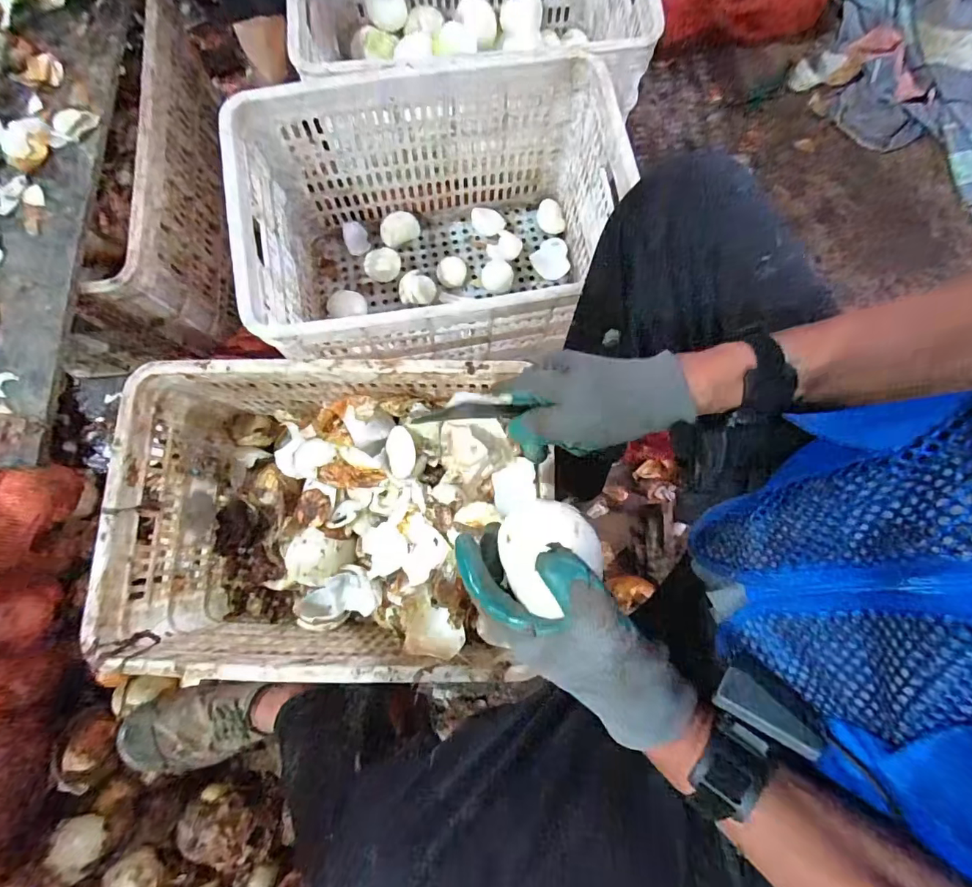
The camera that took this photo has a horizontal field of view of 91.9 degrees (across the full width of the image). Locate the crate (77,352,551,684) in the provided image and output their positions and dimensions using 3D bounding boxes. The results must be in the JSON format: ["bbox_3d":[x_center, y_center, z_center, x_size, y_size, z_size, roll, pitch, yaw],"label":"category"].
[{"bbox_3d":[-0.181,0.099,0.642,0.511,0.219,0.359,0,79,1],"label":"crate"}]

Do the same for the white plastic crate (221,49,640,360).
[{"bbox_3d":[-0.069,-0.313,0.747,0.518,0.296,0.387,-8,79,0],"label":"white plastic crate"}]

